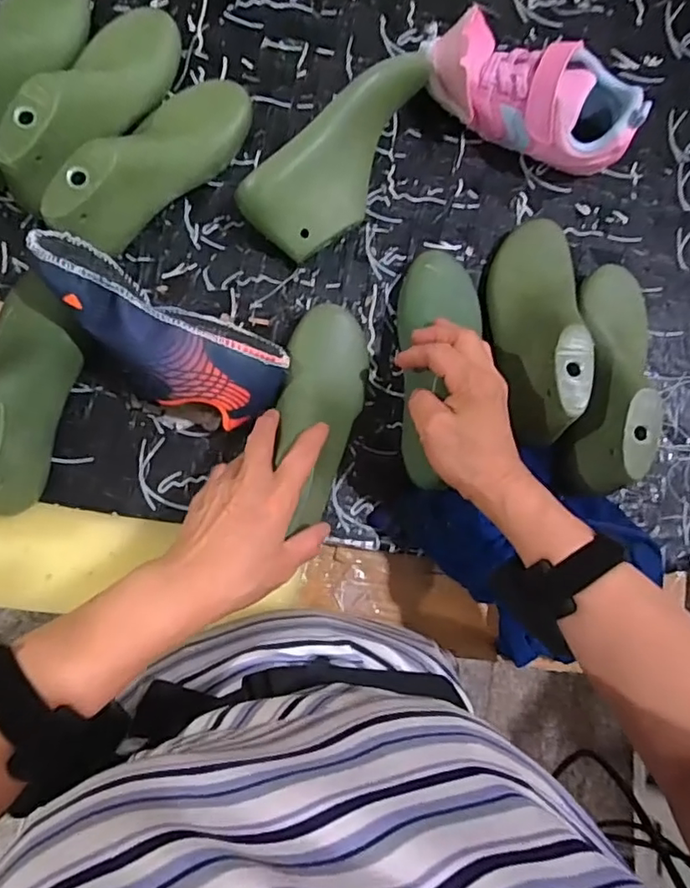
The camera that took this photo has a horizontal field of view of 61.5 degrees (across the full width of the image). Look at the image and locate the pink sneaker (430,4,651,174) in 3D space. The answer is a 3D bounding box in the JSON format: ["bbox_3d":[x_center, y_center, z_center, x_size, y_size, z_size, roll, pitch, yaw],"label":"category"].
[{"bbox_3d":[0.168,-0.314,0.518,0.194,0.079,0.100,29,82,-4],"label":"pink sneaker"}]

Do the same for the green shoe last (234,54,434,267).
[{"bbox_3d":[0.006,-0.244,0.498,0.198,0.078,0.076,-41,91,-9],"label":"green shoe last"}]

